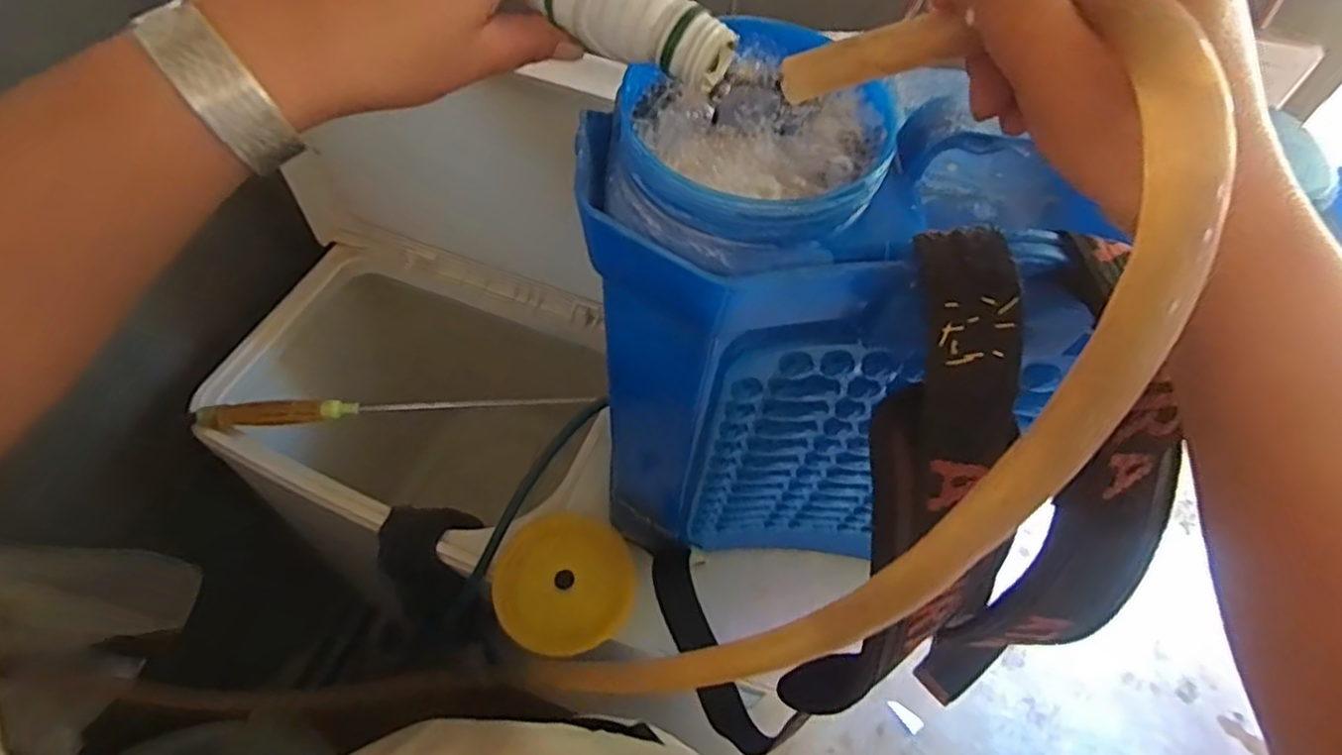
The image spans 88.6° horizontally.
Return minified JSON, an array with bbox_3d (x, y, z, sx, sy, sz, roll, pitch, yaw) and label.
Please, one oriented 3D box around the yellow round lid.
[{"bbox_3d":[-0.100,0.188,0.637,0.120,0.025,0.130,1,56,-1],"label":"yellow round lid"}]

